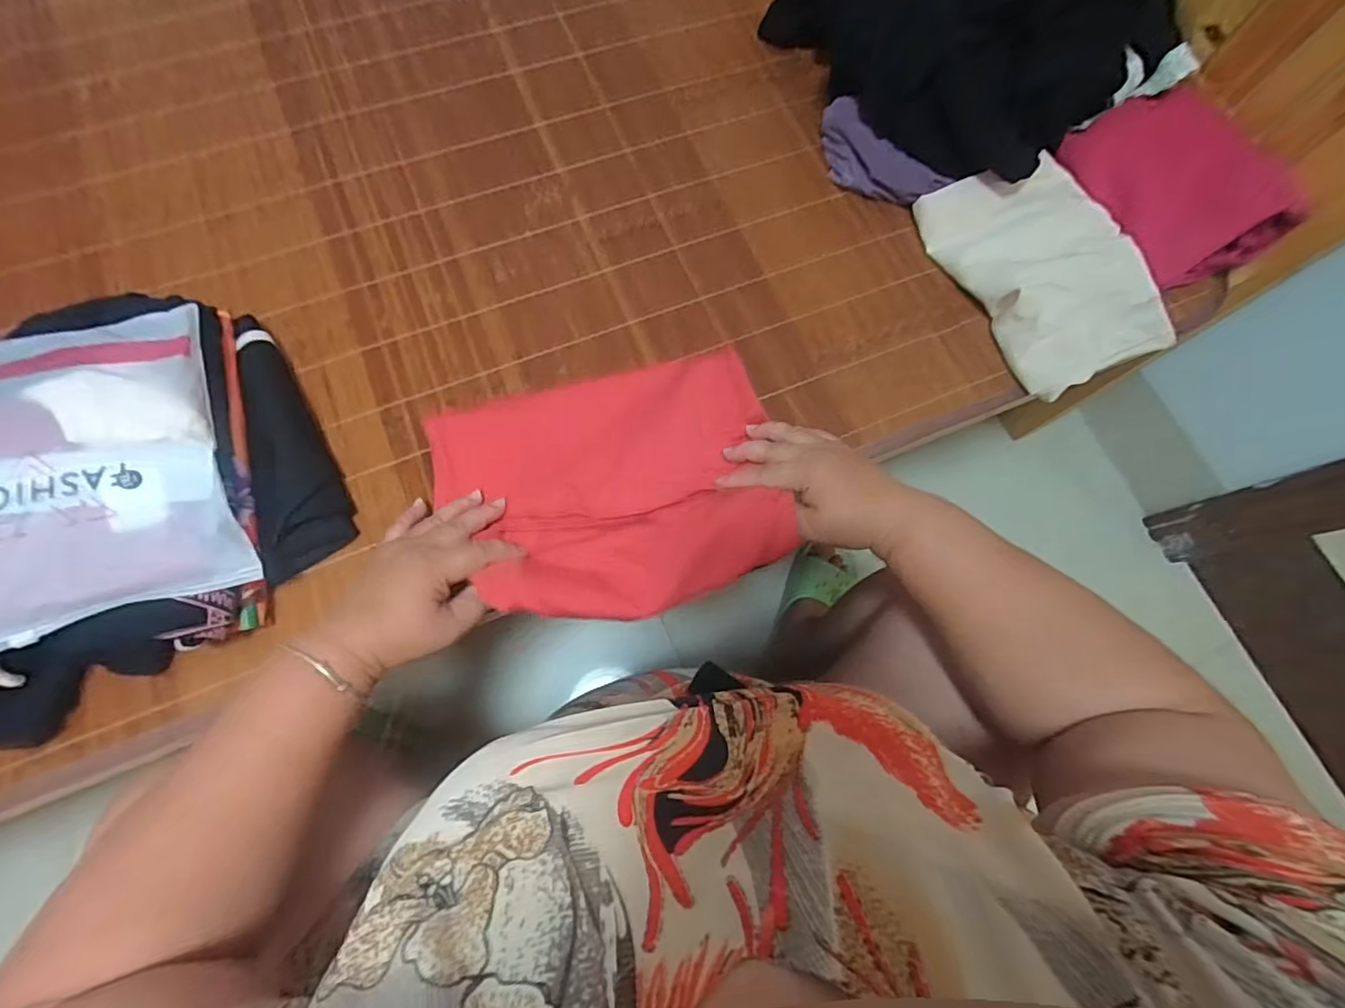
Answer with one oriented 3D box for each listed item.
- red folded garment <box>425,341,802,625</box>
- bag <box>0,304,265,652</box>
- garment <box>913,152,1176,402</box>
[{"bbox_3d":[-0.044,-0.018,0.439,0.258,0.064,0.202,-16,74,-6],"label":"red folded garment"},{"bbox_3d":[-0.411,-0.025,0.386,0.179,0.054,0.210,-20,74,-7],"label":"bag"},{"bbox_3d":[0.345,-0.226,0.539,0.142,0.051,0.235,-24,75,-9],"label":"garment"}]

